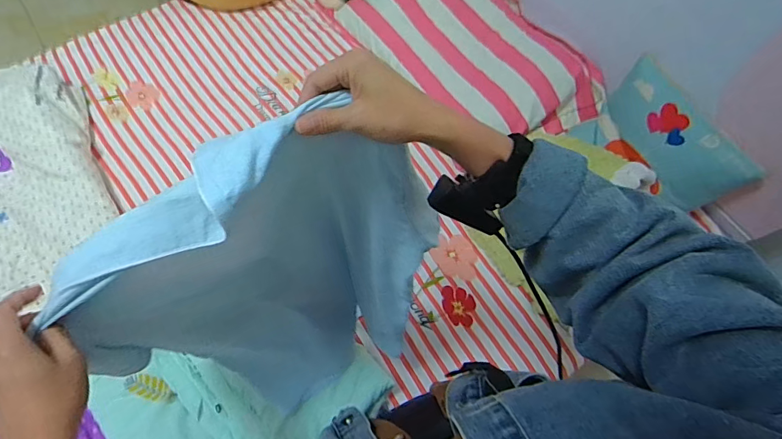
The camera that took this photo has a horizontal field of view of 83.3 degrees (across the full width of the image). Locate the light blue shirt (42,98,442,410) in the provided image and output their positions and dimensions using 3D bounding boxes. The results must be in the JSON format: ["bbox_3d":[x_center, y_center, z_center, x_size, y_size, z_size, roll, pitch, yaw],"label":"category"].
[{"bbox_3d":[-0.126,0.122,0.576,0.353,0.580,0.152,-26,71,-11],"label":"light blue shirt"}]

